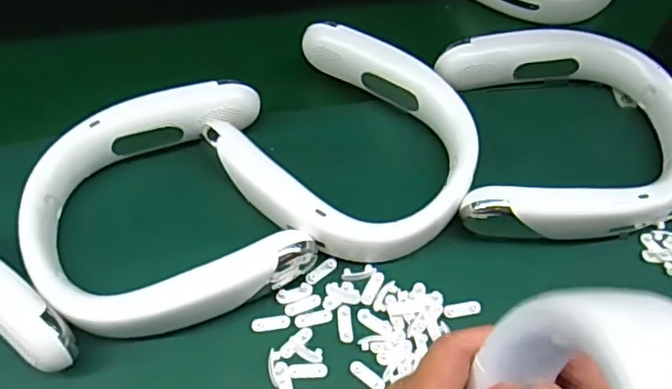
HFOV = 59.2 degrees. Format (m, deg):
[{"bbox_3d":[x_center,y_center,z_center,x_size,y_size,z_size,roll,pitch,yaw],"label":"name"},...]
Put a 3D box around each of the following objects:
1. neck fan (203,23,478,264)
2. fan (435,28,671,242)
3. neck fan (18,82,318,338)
[{"bbox_3d":[0.014,-0.042,0.492,0.200,0.042,0.188,31,66,15],"label":"neck fan"},{"bbox_3d":[0.194,-0.054,0.497,0.190,0.042,0.186,0,62,-1],"label":"fan"},{"bbox_3d":[-0.137,0.009,0.460,0.197,0.047,0.196,-21,64,-11],"label":"neck fan"}]

